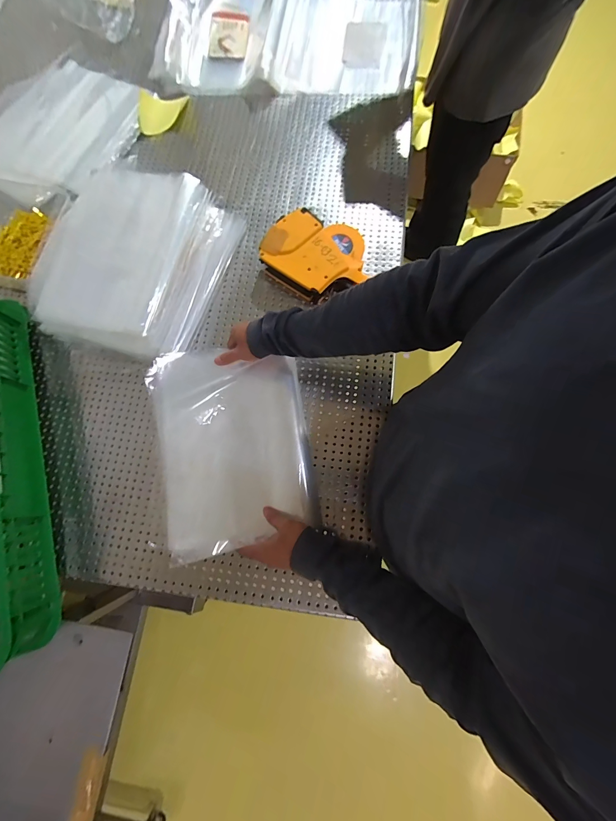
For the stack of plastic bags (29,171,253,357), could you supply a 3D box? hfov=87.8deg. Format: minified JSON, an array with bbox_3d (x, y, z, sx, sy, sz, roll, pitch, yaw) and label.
[{"bbox_3d":[-0.316,-0.265,0.576,0.310,0.083,0.328,13,78,5],"label":"stack of plastic bags"}]

